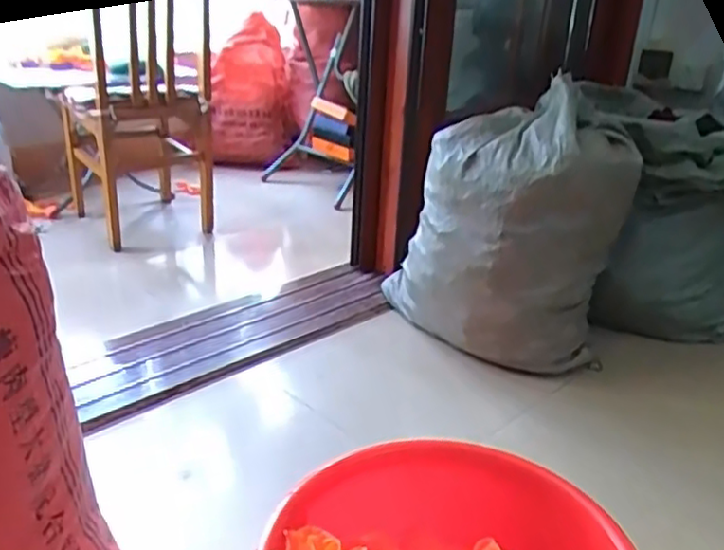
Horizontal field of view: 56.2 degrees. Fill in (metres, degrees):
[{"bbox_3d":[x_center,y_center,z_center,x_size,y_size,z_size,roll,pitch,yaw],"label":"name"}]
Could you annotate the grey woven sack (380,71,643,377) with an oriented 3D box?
[{"bbox_3d":[0.333,-0.108,1.642,0.508,0.570,0.361,4,25,4],"label":"grey woven sack"}]

